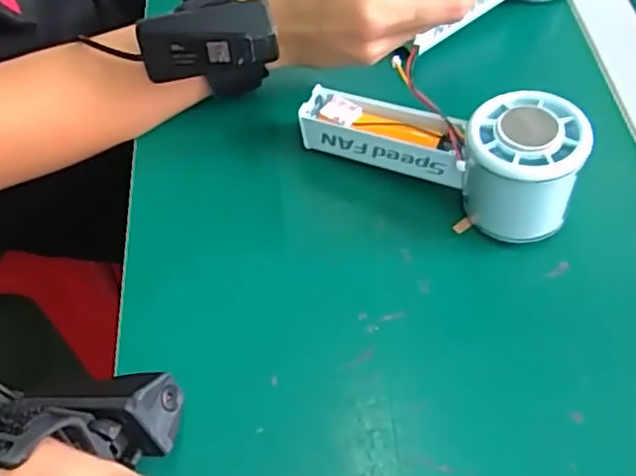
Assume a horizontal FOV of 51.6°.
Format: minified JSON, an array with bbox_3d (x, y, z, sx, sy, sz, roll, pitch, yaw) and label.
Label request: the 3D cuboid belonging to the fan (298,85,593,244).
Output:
[{"bbox_3d":[0.063,-0.052,0.353,0.152,0.066,0.051,25,60,17],"label":"fan"}]

